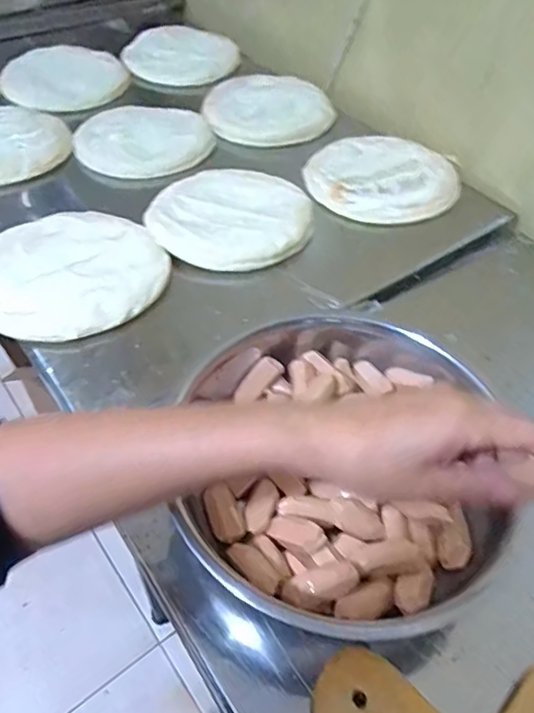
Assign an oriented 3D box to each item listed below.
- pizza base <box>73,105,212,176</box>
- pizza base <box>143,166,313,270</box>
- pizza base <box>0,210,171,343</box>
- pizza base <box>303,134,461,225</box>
[{"bbox_3d":[-0.186,-0.325,0.811,0.186,0.022,0.185,2,52,-2],"label":"pizza base"},{"bbox_3d":[-0.041,-0.176,0.673,0.185,0.014,0.191,0,51,0],"label":"pizza base"},{"bbox_3d":[-0.212,-0.092,0.600,0.189,0.020,0.191,0,51,0],"label":"pizza base"},{"bbox_3d":[0.148,-0.248,0.749,0.192,0.023,0.196,-5,48,-6],"label":"pizza base"}]

